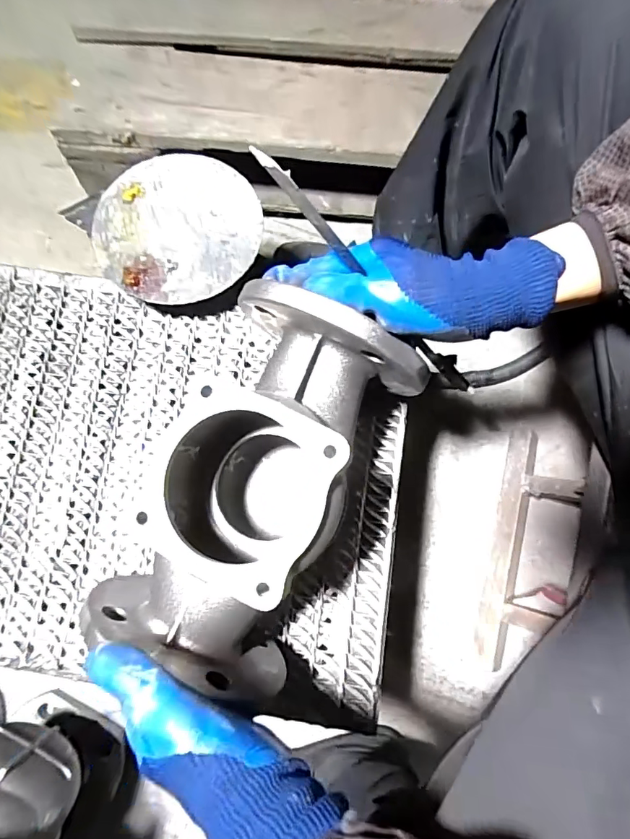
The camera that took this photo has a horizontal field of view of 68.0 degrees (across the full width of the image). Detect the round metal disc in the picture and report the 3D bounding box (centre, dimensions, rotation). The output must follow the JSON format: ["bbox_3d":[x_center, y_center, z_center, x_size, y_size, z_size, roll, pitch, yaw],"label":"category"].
[{"bbox_3d":[-0.138,-0.194,0.470,0.164,0.009,0.155,0,80,1],"label":"round metal disc"}]

